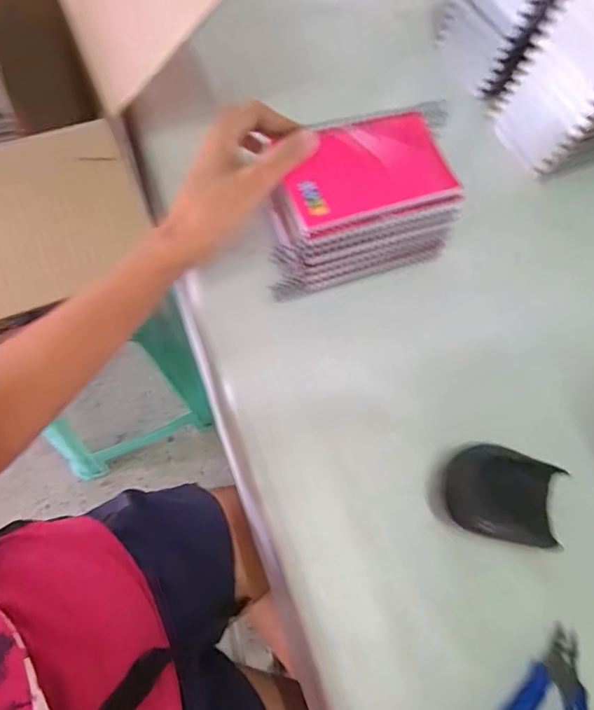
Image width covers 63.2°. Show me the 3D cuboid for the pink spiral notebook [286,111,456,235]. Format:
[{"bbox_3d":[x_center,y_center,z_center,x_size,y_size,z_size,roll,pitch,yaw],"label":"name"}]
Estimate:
[{"bbox_3d":[0.049,-0.144,0.365,0.124,0.010,0.082,-17,70,-9],"label":"pink spiral notebook"}]

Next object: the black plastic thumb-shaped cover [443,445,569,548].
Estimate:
[{"bbox_3d":[0.143,0.097,0.339,0.076,0.017,0.058,17,66,2],"label":"black plastic thumb-shaped cover"}]

